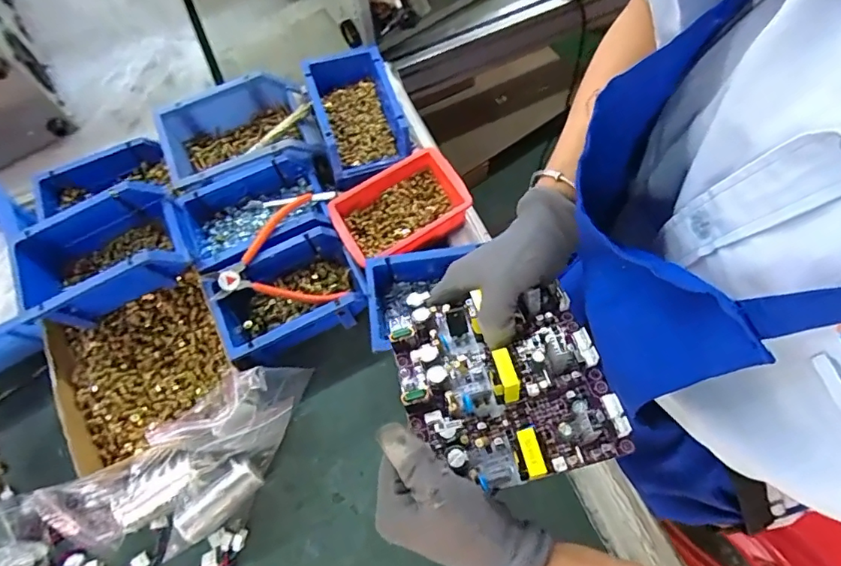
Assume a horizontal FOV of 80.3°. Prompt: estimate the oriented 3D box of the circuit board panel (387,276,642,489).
[{"bbox_3d":[0.057,0.064,0.361,0.141,0.038,0.148,-17,58,-1],"label":"circuit board panel"}]

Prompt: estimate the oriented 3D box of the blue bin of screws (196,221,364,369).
[{"bbox_3d":[-0.146,0.014,0.553,0.147,0.073,0.107,-23,70,-6],"label":"blue bin of screws"}]

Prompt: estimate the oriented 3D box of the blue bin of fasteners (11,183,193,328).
[{"bbox_3d":[-0.335,-0.024,0.527,0.172,0.084,0.098,-25,70,-7],"label":"blue bin of fasteners"}]

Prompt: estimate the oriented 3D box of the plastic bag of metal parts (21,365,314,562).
[{"bbox_3d":[-0.219,0.170,0.470,0.249,0.107,0.122,-34,72,-10],"label":"plastic bag of metal parts"}]

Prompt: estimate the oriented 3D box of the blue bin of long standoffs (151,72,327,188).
[{"bbox_3d":[-0.226,-0.182,0.628,0.188,0.069,0.121,-22,70,-6],"label":"blue bin of long standoffs"}]

